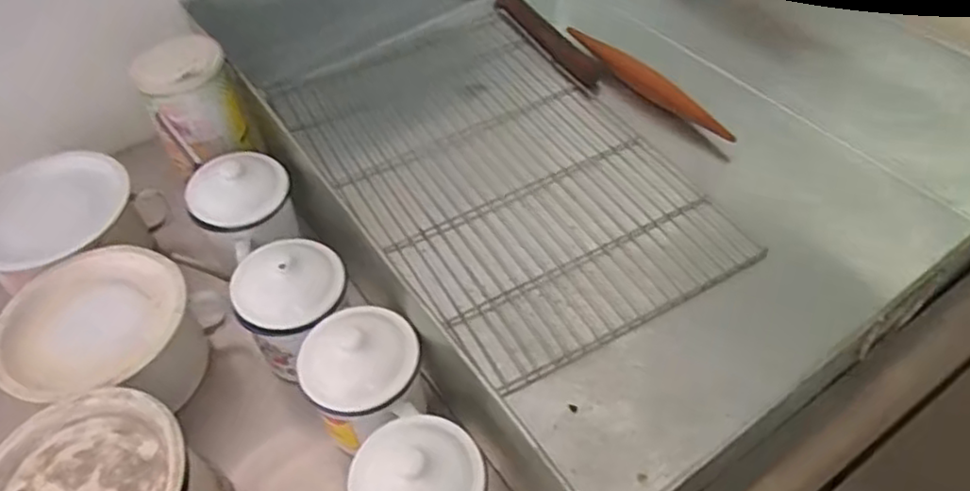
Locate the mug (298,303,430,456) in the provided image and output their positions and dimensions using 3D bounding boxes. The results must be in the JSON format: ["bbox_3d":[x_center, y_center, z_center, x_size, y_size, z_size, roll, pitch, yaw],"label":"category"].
[{"bbox_3d":[-0.105,0.125,0.636,0.100,0.132,0.102,-2,49,2],"label":"mug"}]

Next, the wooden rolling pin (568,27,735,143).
[{"bbox_3d":[0.224,-0.233,0.985,0.027,0.030,0.314,-30,53,-19],"label":"wooden rolling pin"}]

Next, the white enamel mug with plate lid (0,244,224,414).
[{"bbox_3d":[-0.367,0.098,0.700,0.171,0.116,0.169,-2,49,2],"label":"white enamel mug with plate lid"}]

